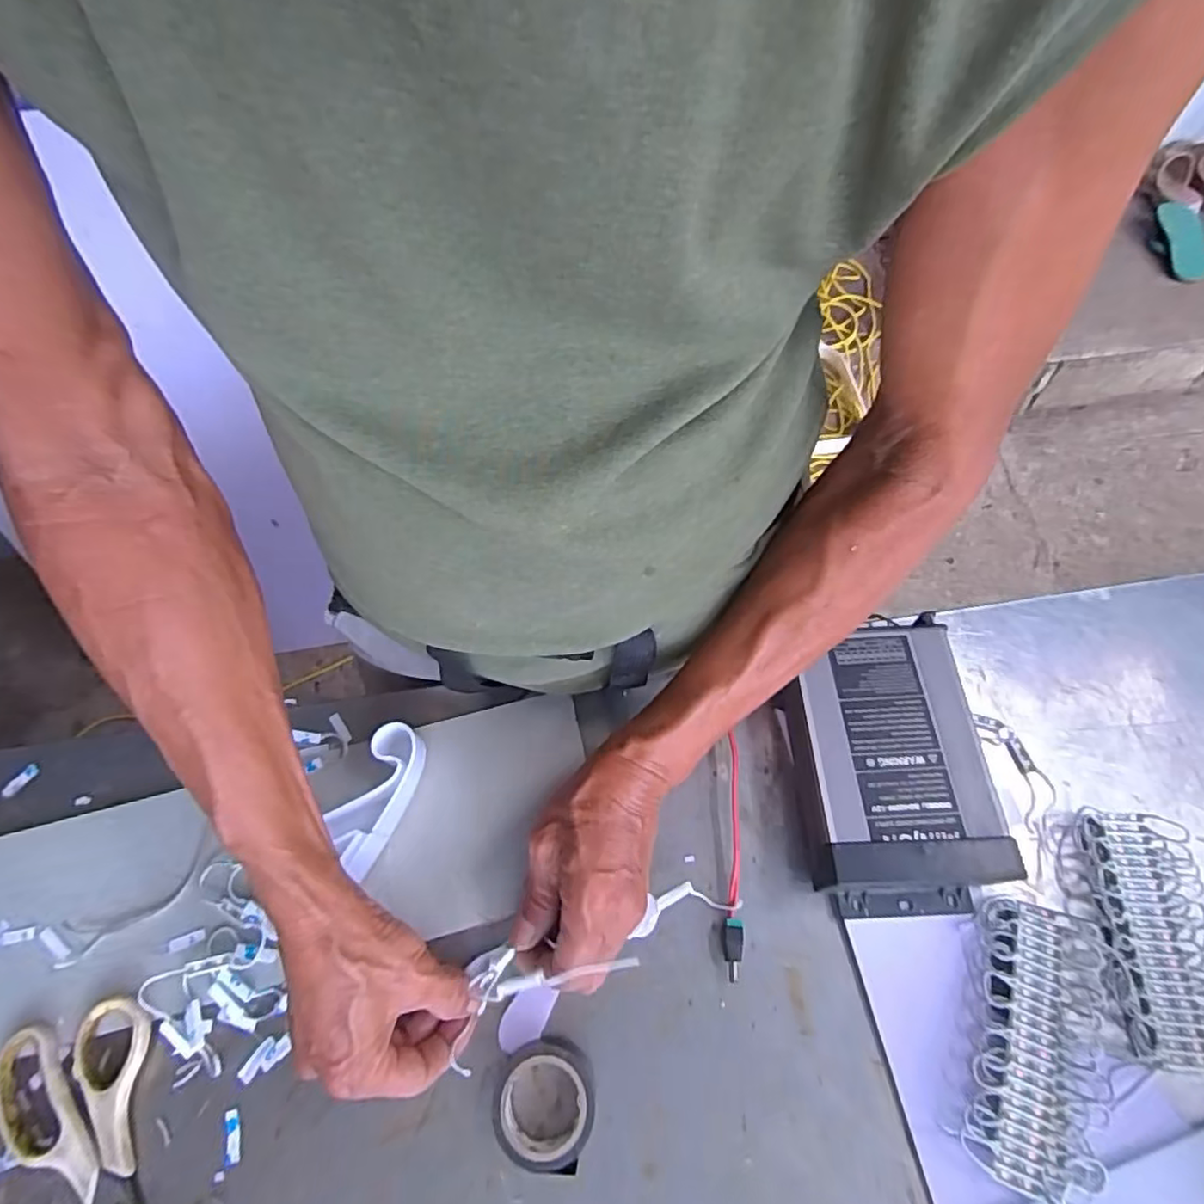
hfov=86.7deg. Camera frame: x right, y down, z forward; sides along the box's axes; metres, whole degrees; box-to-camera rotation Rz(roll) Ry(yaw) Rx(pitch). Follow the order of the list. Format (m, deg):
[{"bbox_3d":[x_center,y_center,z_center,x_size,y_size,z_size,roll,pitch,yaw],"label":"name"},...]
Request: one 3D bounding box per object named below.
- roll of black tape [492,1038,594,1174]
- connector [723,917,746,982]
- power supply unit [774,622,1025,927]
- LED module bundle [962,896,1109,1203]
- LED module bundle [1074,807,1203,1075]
[{"bbox_3d":[-0.033,0.286,0.363,0.056,0.020,0.058,-1,64,1],"label":"roll of black tape"},{"bbox_3d":[0.081,0.216,0.397,0.011,0.017,0.035,8,64,6],"label":"connector"},{"bbox_3d":[0.186,0.106,0.424,0.113,0.053,0.183,-5,64,-1],"label":"power supply unit"},{"bbox_3d":[0.252,0.252,0.368,0.066,0.013,0.143,18,66,10],"label":"LED module bundle"},{"bbox_3d":[0.337,0.202,0.390,0.063,0.017,0.139,7,64,5],"label":"LED module bundle"}]

